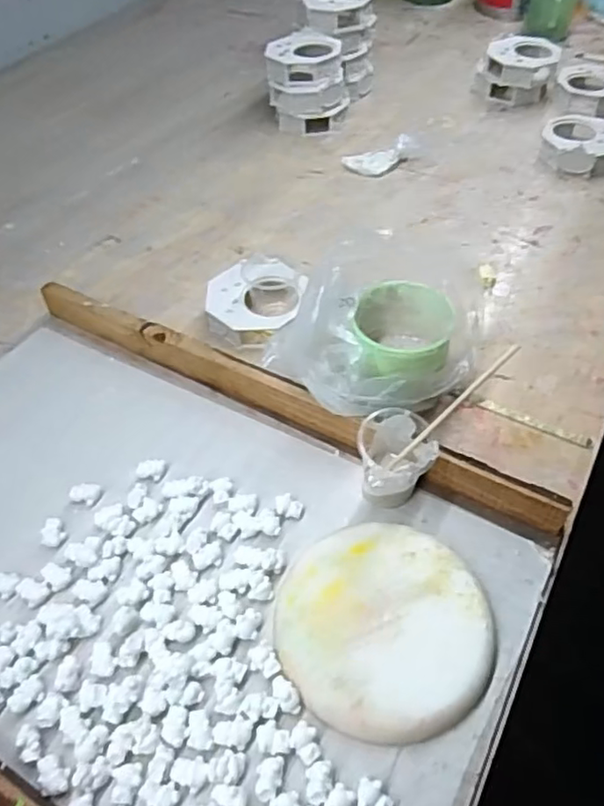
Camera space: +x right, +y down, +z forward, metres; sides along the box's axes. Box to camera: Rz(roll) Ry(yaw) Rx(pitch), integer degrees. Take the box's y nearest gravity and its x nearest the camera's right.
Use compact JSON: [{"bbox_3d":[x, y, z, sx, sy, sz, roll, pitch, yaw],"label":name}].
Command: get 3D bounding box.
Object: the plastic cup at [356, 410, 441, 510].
[{"bbox_3d":[0.081,0.049,0.553,0.062,0.075,0.061,-2,50,2],"label":"plastic cup"}]

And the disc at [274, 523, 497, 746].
[{"bbox_3d":[0.062,0.169,0.484,0.156,0.020,0.161,-2,50,2],"label":"disc"}]

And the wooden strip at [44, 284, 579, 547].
[{"bbox_3d":[-0.034,-0.009,0.625,0.585,0.043,0.023,23,55,21],"label":"wooden strip"}]

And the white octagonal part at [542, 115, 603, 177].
[{"bbox_3d":[0.420,-0.387,0.935,0.116,0.042,0.114,20,54,19],"label":"white octagonal part"}]

